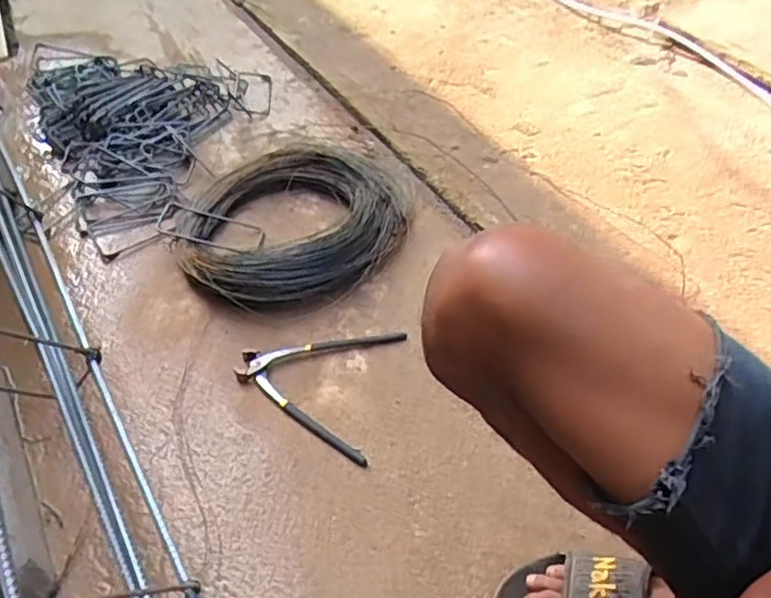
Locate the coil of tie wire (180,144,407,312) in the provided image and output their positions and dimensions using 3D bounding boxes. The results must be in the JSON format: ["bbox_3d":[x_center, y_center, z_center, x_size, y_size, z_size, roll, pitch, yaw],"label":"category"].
[{"bbox_3d":[-0.142,-0.126,0.971,0.335,0.076,0.355,-1,47,1],"label":"coil of tie wire"}]

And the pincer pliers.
[{"bbox_3d":[-0.091,0.096,0.784,0.190,0.013,0.183,11,48,13],"label":"pincer pliers"}]

